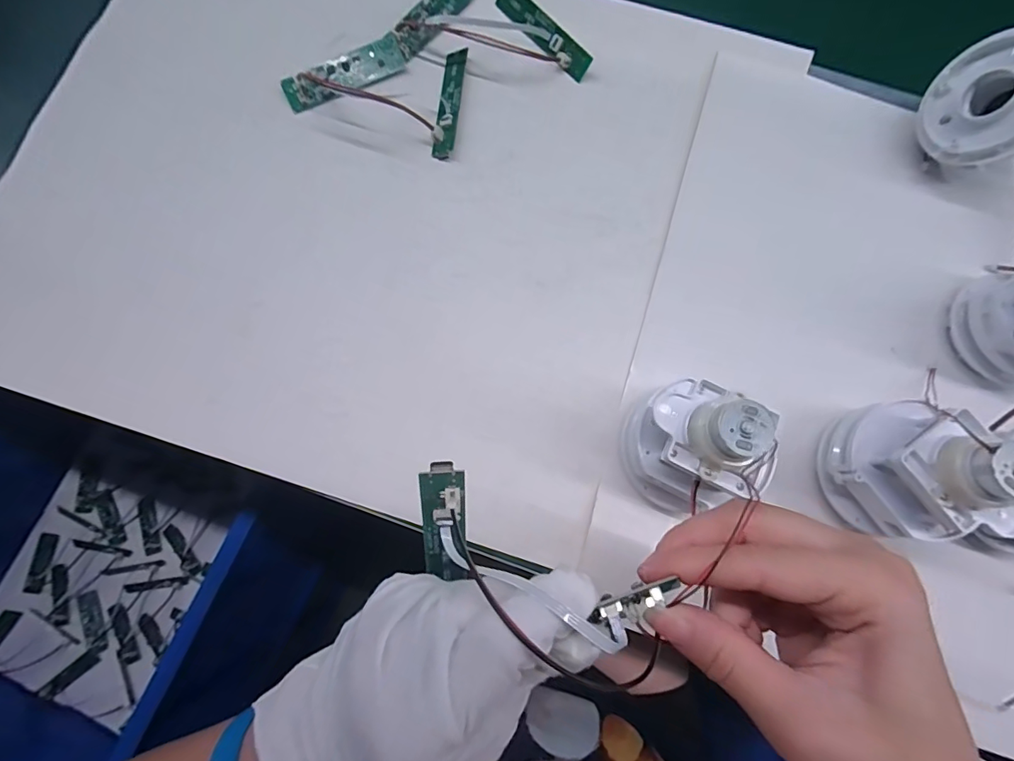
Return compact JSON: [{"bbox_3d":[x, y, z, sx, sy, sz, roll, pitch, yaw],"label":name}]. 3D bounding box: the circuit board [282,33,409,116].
[{"bbox_3d":[-0.108,-0.206,0.324,0.082,0.007,0.026,-28,104,-9],"label":"circuit board"}]

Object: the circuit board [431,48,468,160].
[{"bbox_3d":[-0.038,-0.190,0.326,0.015,0.007,0.087,6,78,0],"label":"circuit board"}]

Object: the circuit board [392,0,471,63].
[{"bbox_3d":[-0.052,-0.258,0.338,0.022,0.004,0.074,40,79,-15],"label":"circuit board"}]

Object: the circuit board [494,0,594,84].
[{"bbox_3d":[0.025,-0.245,0.336,0.088,0.008,0.017,49,119,10],"label":"circuit board"}]

